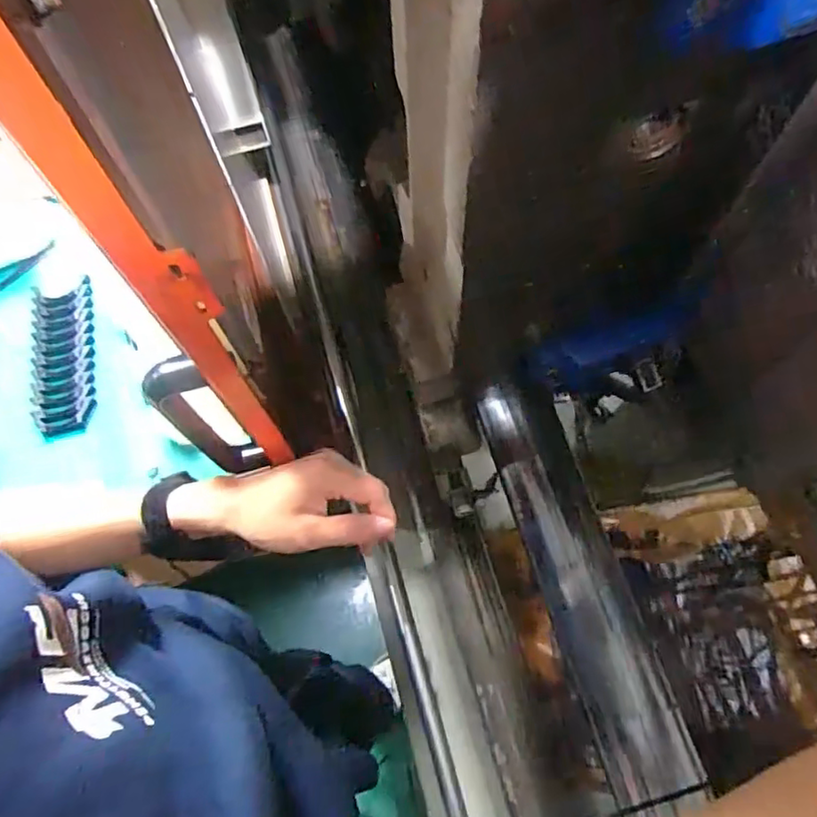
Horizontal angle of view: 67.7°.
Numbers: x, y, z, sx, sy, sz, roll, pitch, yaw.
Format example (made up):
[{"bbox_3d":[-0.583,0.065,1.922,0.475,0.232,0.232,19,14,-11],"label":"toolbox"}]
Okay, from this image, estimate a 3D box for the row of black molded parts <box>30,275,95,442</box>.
[{"bbox_3d":[-0.525,-0.076,0.929,0.099,0.021,0.248,-11,67,-2],"label":"row of black molded parts"}]

